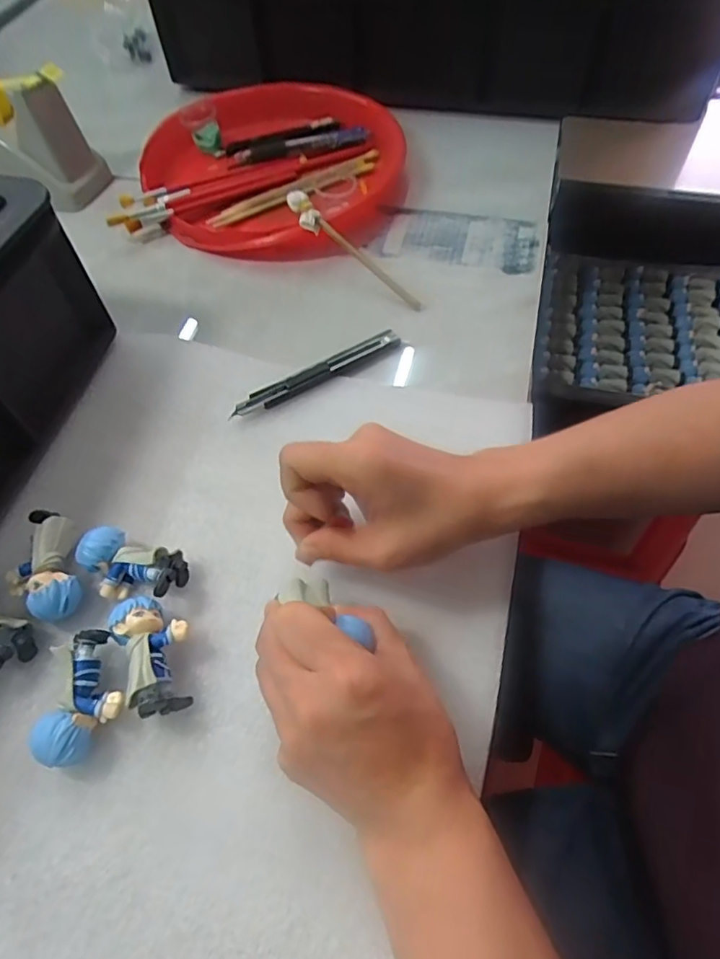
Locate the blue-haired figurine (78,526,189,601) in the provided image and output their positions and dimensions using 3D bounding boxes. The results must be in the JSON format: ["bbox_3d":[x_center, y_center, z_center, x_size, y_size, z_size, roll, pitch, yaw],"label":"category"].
[{"bbox_3d":[-0.130,0.051,0.322,0.057,0.027,0.034,15,60,12],"label":"blue-haired figurine"}]

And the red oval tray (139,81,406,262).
[{"bbox_3d":[-0.082,-0.304,0.539,0.239,0.035,0.225,18,61,13],"label":"red oval tray"}]

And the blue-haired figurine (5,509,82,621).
[{"bbox_3d":[-0.180,0.052,0.323,0.036,0.027,0.064,-19,60,-9],"label":"blue-haired figurine"}]

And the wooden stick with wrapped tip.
[{"bbox_3d":[-0.005,-0.187,0.461,0.141,0.015,0.016,41,67,1],"label":"wooden stick with wrapped tip"}]

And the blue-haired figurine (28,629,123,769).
[{"bbox_3d":[-0.138,0.110,0.282,0.031,0.029,0.060,-6,58,-1],"label":"blue-haired figurine"}]

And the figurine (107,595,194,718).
[{"bbox_3d":[-0.105,0.090,0.294,0.034,0.027,0.059,-25,61,-12],"label":"figurine"}]

